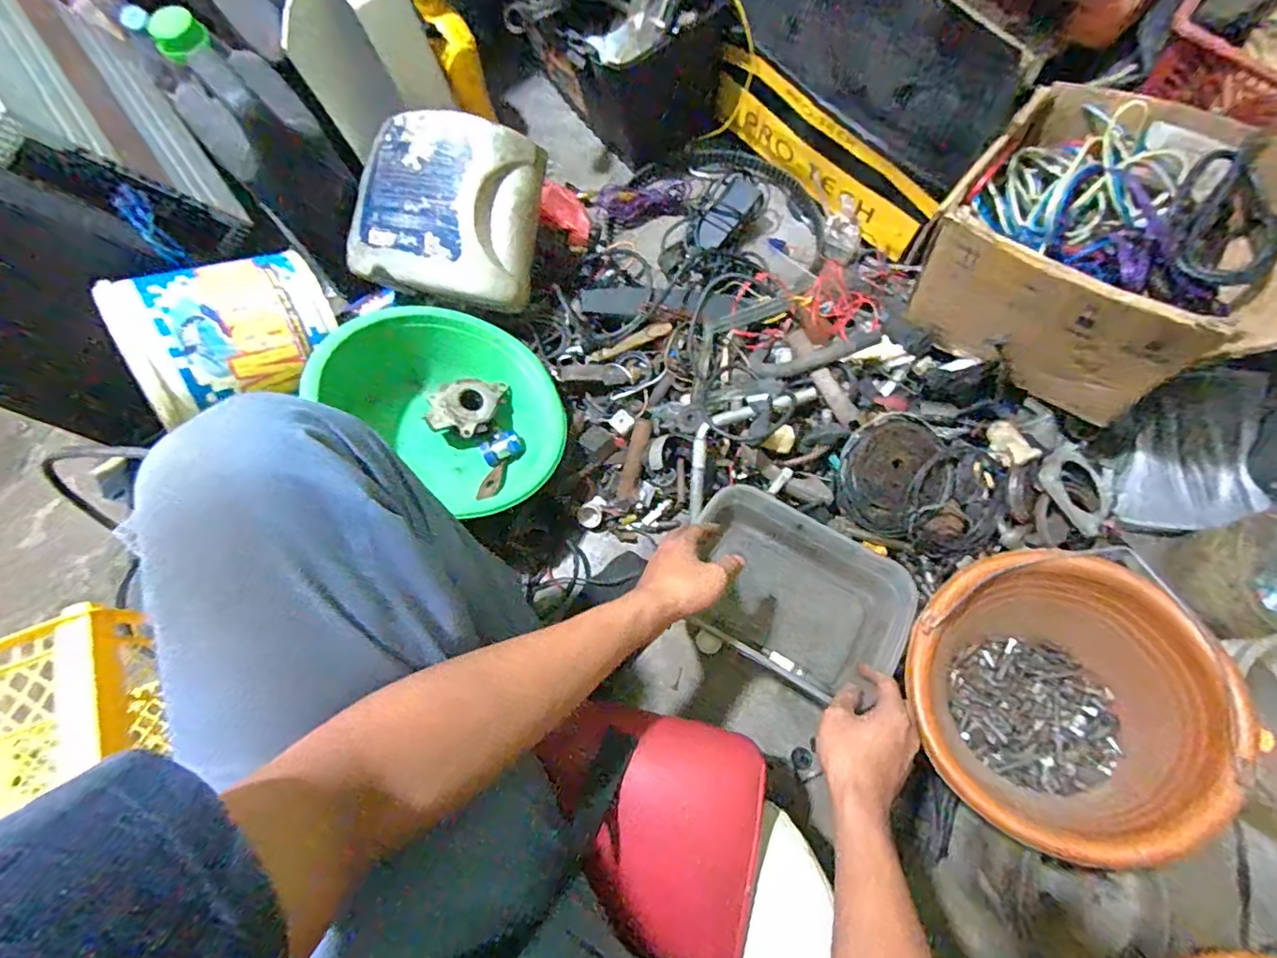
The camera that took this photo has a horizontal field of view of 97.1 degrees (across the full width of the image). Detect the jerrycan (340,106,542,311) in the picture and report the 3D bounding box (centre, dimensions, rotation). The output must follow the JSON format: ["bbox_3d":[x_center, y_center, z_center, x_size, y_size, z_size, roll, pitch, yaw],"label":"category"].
[{"bbox_3d":[-0.237,-0.324,0.702,0.230,0.120,0.199,7,104,-6],"label":"jerrycan"}]

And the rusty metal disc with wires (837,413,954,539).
[{"bbox_3d":[0.298,-0.004,0.650,0.120,0.021,0.133,13,100,7],"label":"rusty metal disc with wires"}]

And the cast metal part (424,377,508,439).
[{"bbox_3d":[-0.218,-0.092,0.713,0.076,0.017,0.089,23,62,-14],"label":"cast metal part"}]

